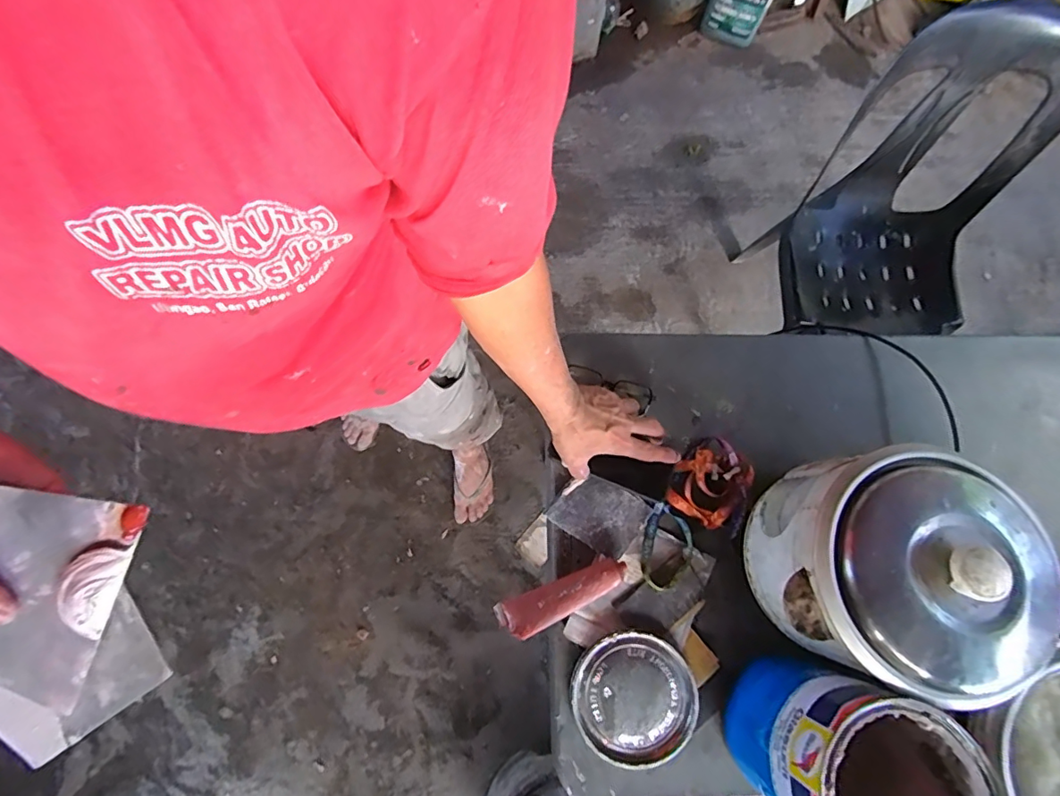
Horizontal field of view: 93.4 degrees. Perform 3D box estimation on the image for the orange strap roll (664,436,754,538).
[{"bbox_3d":[0.250,0.115,0.674,0.104,0.021,0.108,0,77,-1],"label":"orange strap roll"}]

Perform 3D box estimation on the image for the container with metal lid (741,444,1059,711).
[{"bbox_3d":[0.388,0.181,0.539,0.217,0.194,0.219,0,77,-1],"label":"container with metal lid"}]

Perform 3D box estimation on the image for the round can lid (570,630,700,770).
[{"bbox_3d":[0.127,0.368,0.612,0.148,0.014,0.146,0,77,-1],"label":"round can lid"}]

